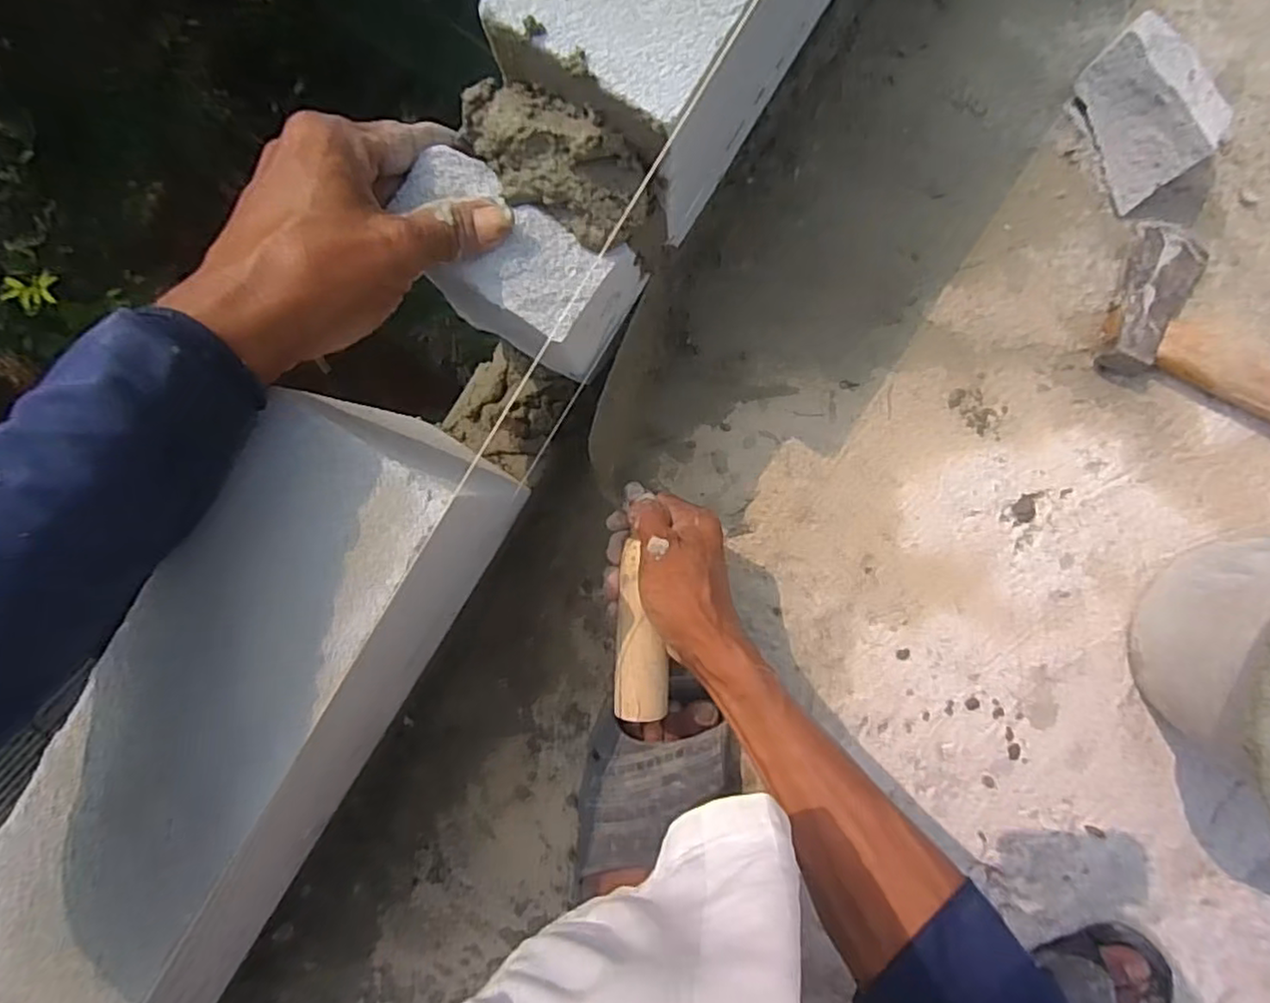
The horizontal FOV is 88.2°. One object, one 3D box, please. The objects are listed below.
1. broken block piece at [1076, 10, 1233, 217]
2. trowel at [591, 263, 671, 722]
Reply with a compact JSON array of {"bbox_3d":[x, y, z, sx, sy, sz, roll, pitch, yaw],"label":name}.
[{"bbox_3d":[0.377,-0.286,0.476,0.068,0.052,0.116,-25,92,1],"label":"broken block piece"},{"bbox_3d":[-0.001,-0.001,0.452,0.052,0.077,0.295,-1,89,-1],"label":"trowel"}]

